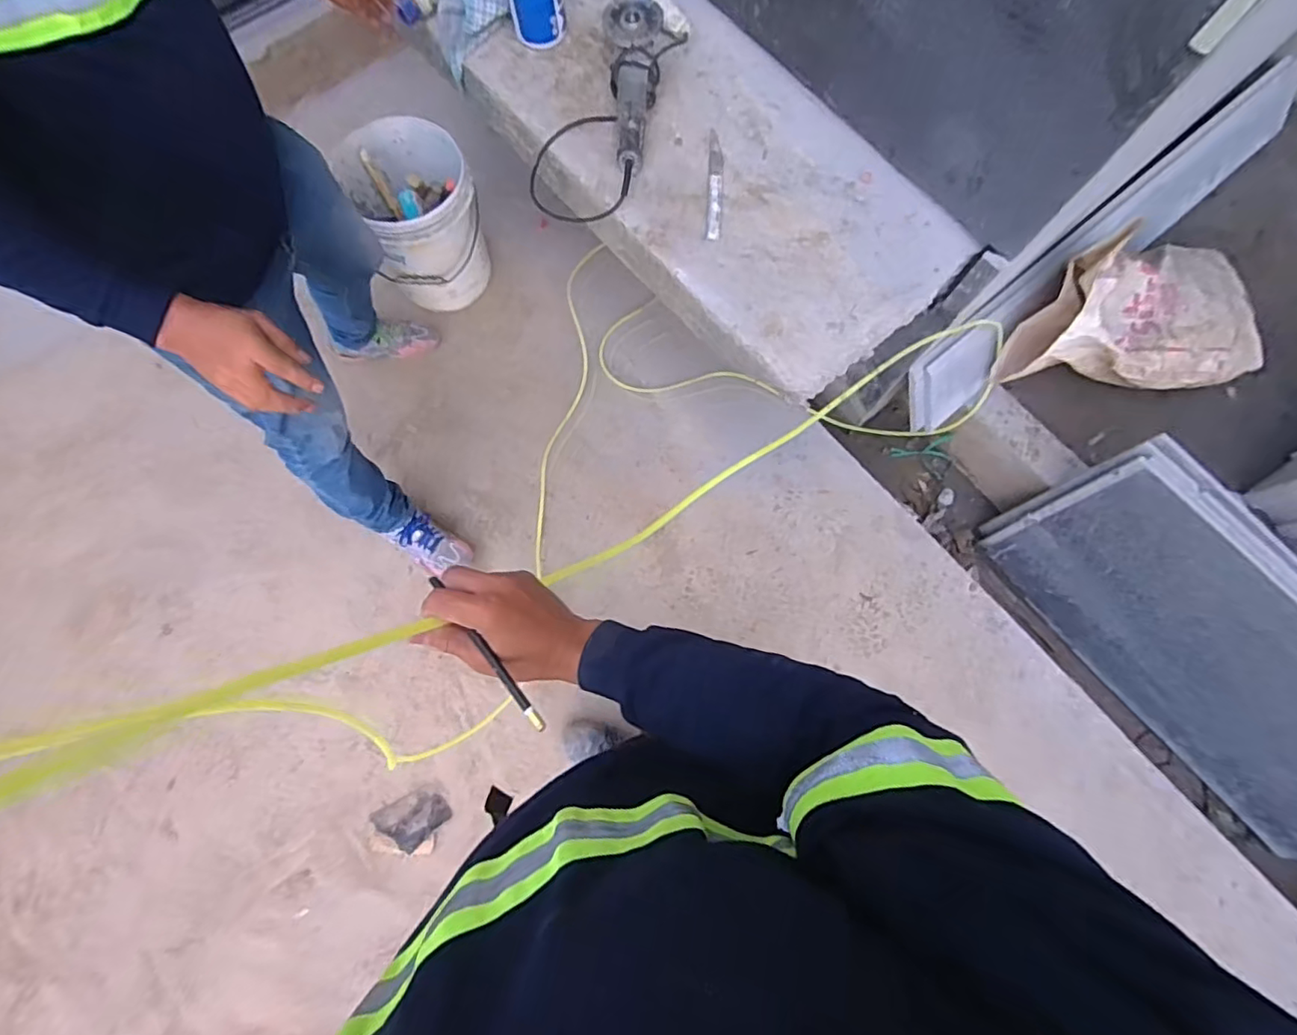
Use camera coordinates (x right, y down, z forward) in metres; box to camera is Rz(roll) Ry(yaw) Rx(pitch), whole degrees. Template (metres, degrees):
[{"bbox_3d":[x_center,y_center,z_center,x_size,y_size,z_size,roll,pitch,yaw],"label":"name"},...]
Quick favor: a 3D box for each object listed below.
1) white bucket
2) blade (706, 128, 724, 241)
[{"bbox_3d":[-0.568,-0.739,1.461,0.294,0.330,0.359,-25,78,-7],"label":"white bucket"},{"bbox_3d":[0.124,-0.615,1.085,0.028,0.006,0.233,4,76,0],"label":"blade"}]

